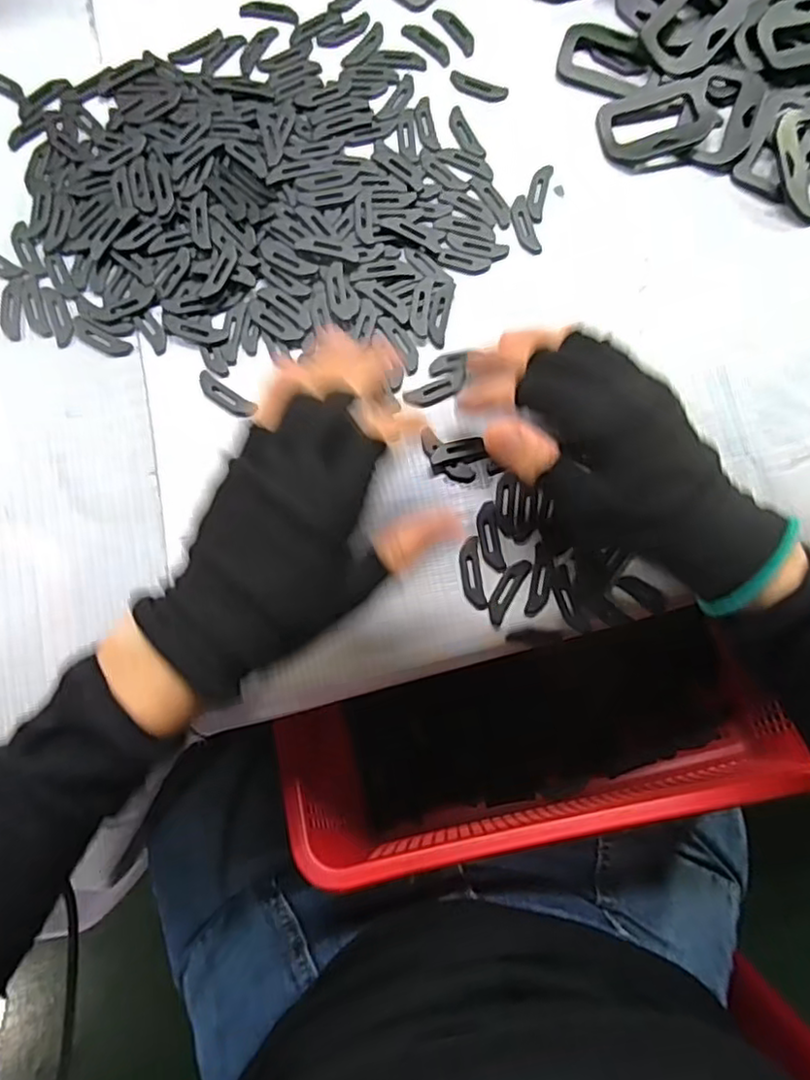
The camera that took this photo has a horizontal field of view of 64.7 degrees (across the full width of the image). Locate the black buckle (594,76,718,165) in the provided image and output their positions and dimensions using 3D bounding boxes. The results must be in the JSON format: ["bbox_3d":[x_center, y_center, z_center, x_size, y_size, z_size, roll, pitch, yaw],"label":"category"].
[{"bbox_3d":[0.144,-0.237,0.361,0.067,0.009,0.042,-22,80,-4],"label":"black buckle"}]

